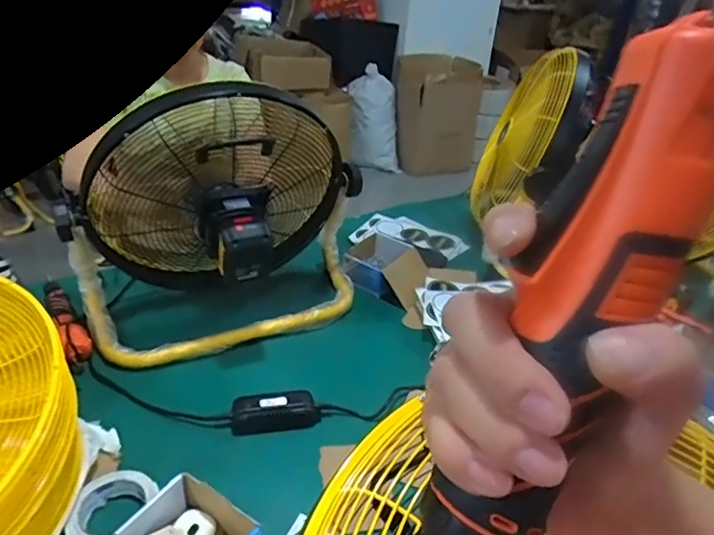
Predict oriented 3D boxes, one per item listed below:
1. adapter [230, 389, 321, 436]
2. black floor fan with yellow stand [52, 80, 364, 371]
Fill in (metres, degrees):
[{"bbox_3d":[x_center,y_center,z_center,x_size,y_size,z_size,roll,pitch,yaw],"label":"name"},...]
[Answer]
[{"bbox_3d":[-0.127,0.225,0.844,0.134,0.034,0.057,-2,32,-12],"label":"adapter"},{"bbox_3d":[-0.228,-0.094,0.931,0.499,0.437,0.249,-5,33,-17],"label":"black floor fan with yellow stand"}]

